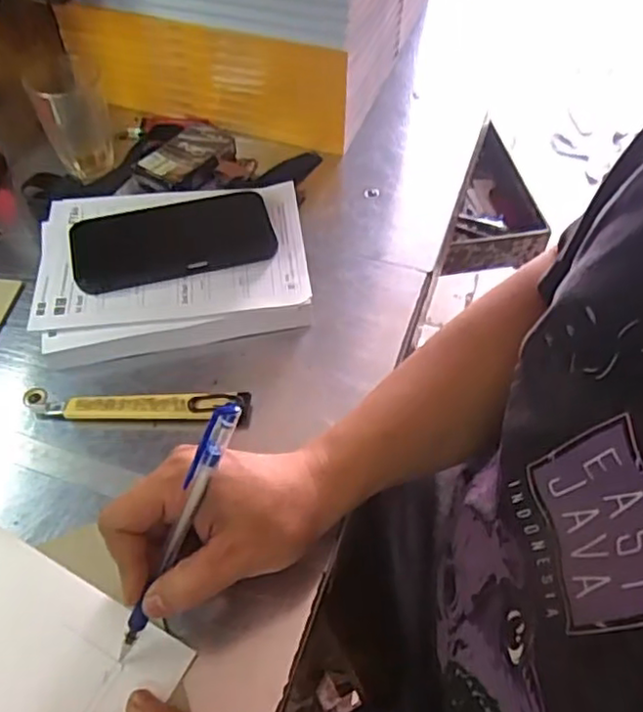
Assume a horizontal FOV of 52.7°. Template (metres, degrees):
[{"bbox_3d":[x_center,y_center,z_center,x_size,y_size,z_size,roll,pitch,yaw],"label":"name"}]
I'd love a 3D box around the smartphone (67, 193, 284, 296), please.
[{"bbox_3d":[-0.124,-0.099,0.542,0.162,0.008,0.083,-11,58,-10],"label":"smartphone"}]

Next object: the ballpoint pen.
[{"bbox_3d":[-0.080,0.099,0.350,0.013,0.163,0.012,26,12,14],"label":"ballpoint pen"}]

